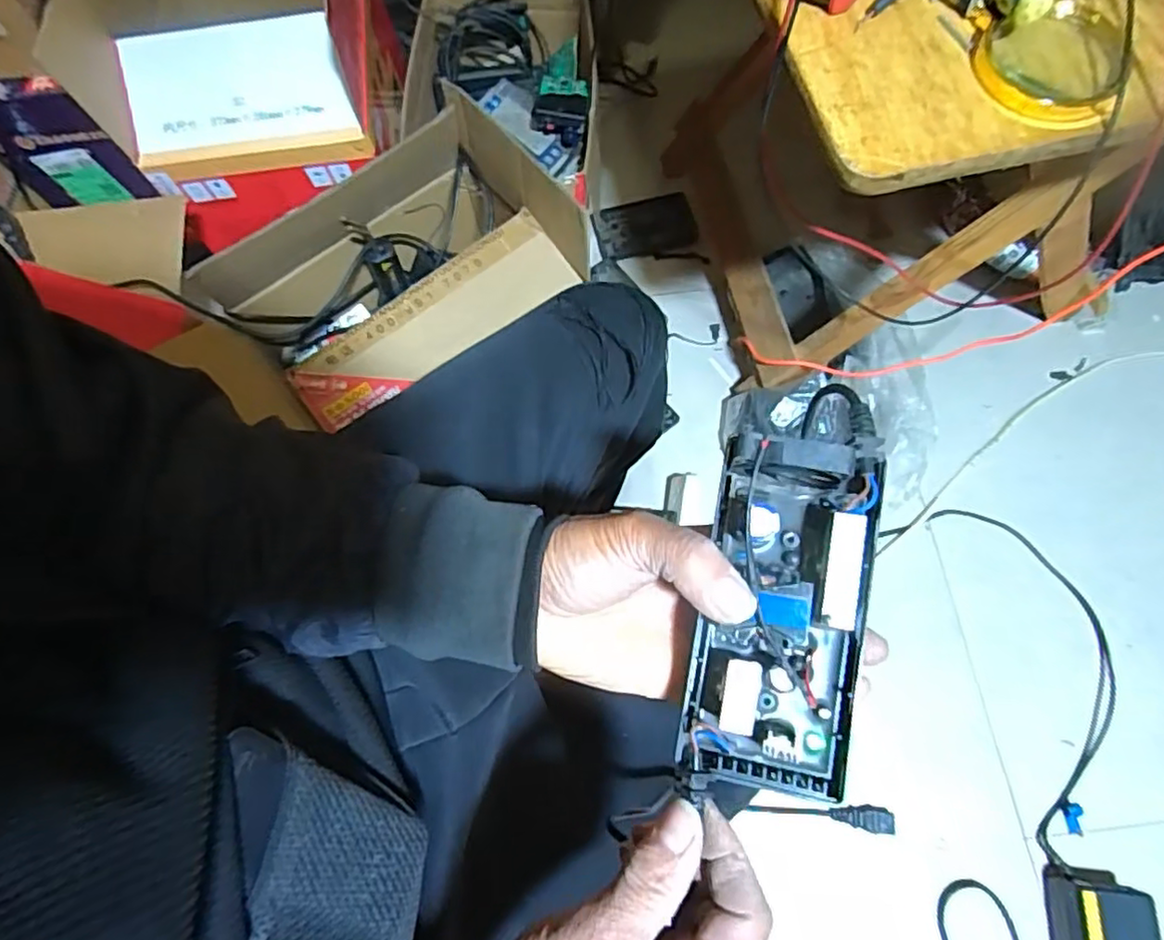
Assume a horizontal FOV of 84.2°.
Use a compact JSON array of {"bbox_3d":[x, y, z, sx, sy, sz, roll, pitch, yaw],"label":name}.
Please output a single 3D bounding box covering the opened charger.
[{"bbox_3d":[0.090,0.061,0.287,0.070,0.038,0.158,10,88,6],"label":"opened charger"}]

